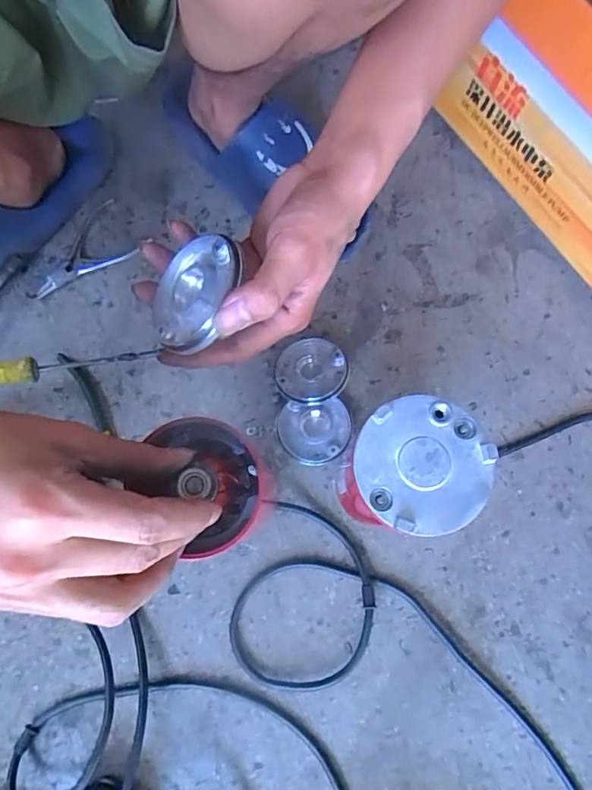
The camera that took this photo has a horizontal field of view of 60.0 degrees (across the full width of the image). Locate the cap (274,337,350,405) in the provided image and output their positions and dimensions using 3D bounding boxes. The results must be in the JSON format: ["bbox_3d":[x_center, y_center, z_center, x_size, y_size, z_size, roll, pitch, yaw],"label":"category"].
[{"bbox_3d":[0.015,-0.023,0.524,0.071,0.025,0.066,0,78,1],"label":"cap"}]

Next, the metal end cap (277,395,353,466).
[{"bbox_3d":[0.019,0.037,0.513,0.073,0.018,0.061,-7,78,0],"label":"metal end cap"}]

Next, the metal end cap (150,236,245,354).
[{"bbox_3d":[-0.062,-0.064,0.309,0.072,0.011,0.062,-51,53,17],"label":"metal end cap"}]

